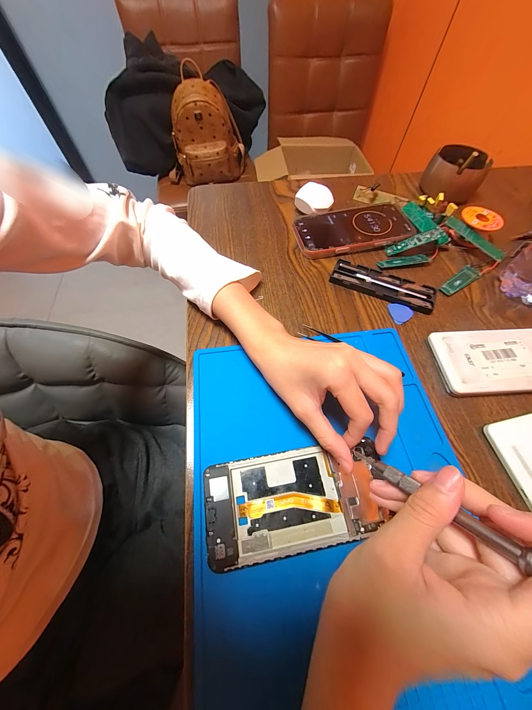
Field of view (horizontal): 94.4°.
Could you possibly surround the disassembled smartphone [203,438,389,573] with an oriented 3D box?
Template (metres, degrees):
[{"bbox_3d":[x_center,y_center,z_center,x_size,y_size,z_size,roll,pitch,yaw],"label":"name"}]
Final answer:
[{"bbox_3d":[0.023,0.115,0.198,0.139,0.007,0.069,-8,62,-6],"label":"disassembled smartphone"}]

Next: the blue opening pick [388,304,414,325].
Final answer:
[{"bbox_3d":[0.163,-0.051,0.296,0.028,0.004,0.028,-6,62,-4],"label":"blue opening pick"}]

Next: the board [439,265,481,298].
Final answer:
[{"bbox_3d":[0.254,-0.097,0.322,0.070,0.004,0.021,-35,68,-18],"label":"board"}]

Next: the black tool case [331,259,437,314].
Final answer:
[{"bbox_3d":[0.147,-0.089,0.313,0.126,0.010,0.040,23,63,11],"label":"black tool case"}]

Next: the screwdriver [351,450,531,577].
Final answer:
[{"bbox_3d":[0.092,0.082,0.144,0.008,0.007,0.098,-37,24,-19],"label":"screwdriver"}]

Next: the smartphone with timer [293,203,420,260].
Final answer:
[{"bbox_3d":[0.125,-0.183,0.360,0.161,0.018,0.084,-10,62,-7],"label":"smartphone with timer"}]

